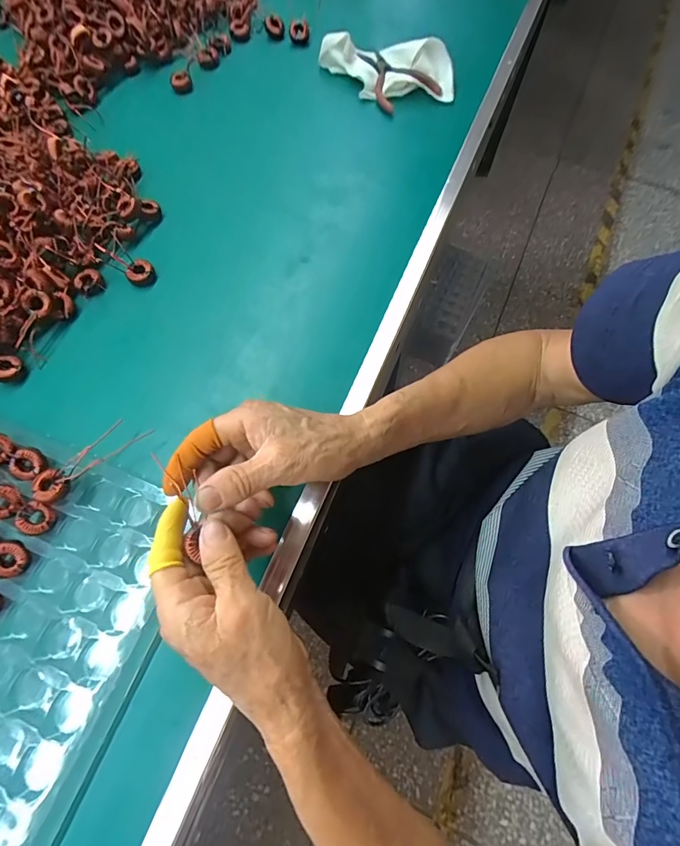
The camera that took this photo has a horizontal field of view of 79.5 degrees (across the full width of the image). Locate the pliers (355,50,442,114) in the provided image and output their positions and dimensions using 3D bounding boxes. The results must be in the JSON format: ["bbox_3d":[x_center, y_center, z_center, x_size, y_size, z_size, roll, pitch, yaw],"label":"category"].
[{"bbox_3d":[0.067,-0.452,0.532,0.082,0.012,0.112,-29,71,-11],"label":"pliers"}]

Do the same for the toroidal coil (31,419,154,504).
[{"bbox_3d":[-0.210,0.029,0.345,0.027,0.012,0.095,38,60,14],"label":"toroidal coil"}]

